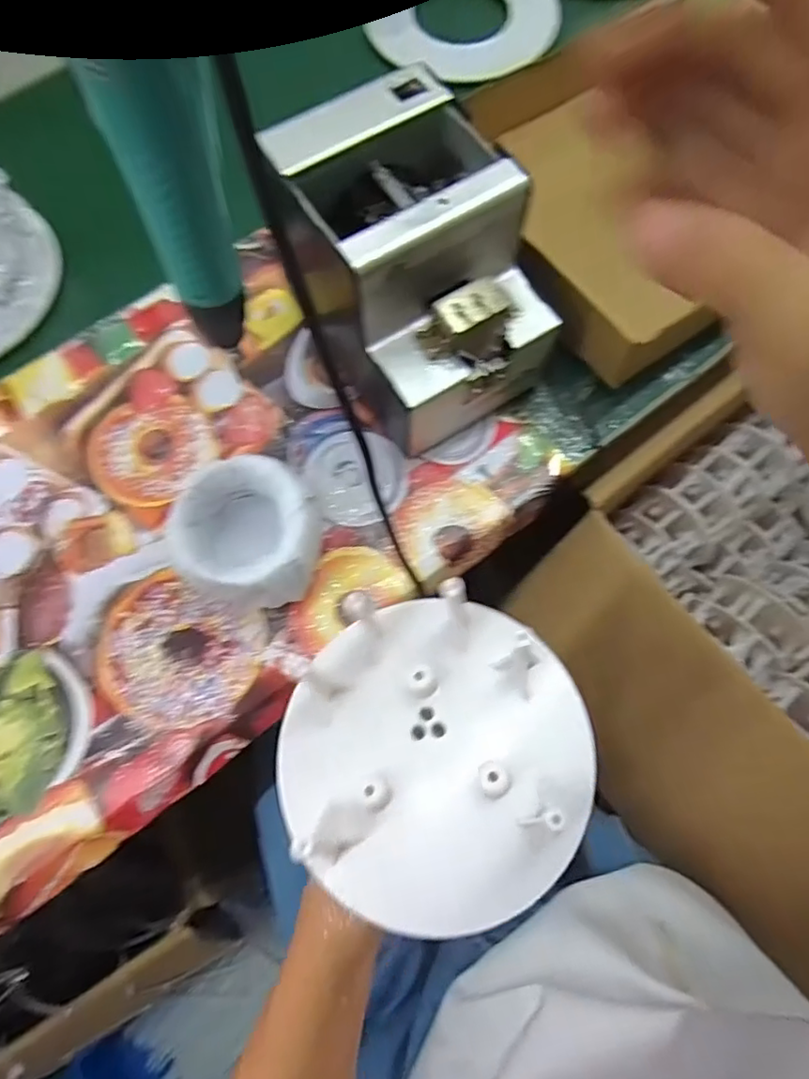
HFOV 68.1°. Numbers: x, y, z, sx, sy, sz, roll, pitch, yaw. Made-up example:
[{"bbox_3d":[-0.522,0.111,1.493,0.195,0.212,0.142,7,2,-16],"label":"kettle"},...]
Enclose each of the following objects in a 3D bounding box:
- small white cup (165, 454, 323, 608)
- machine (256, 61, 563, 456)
[{"bbox_3d":[-0.102,-0.001,0.400,0.089,0.065,0.088,0,72,0],"label":"small white cup"},{"bbox_3d":[0.010,-0.181,0.419,0.123,0.149,0.174,-33,75,-10],"label":"machine"}]

